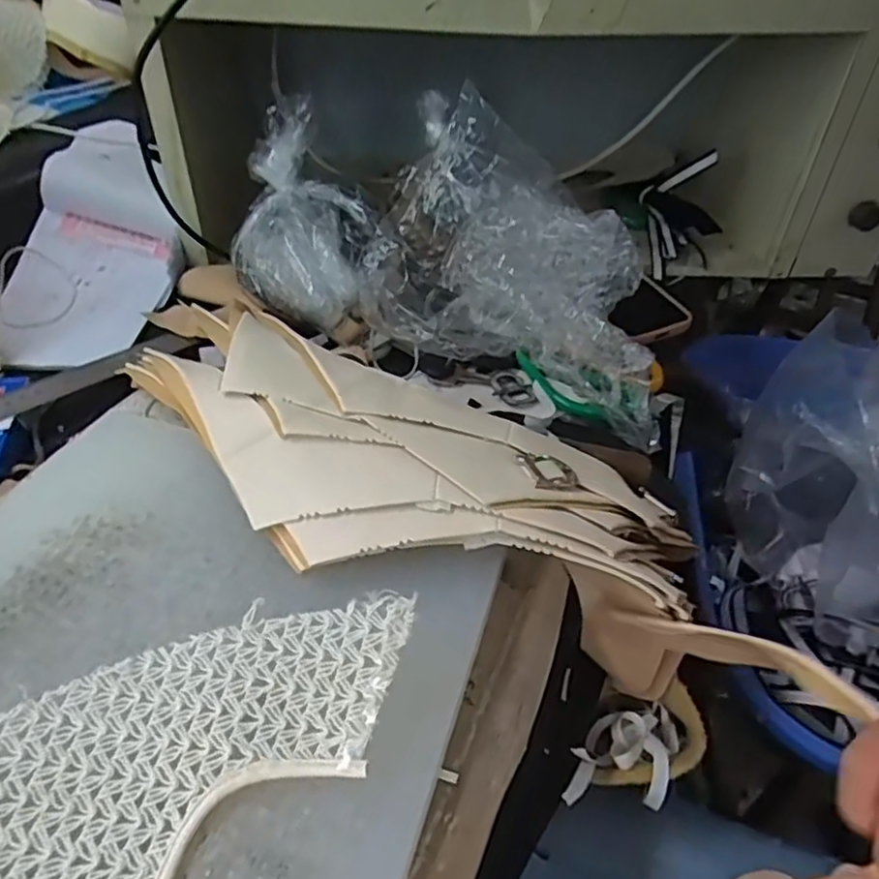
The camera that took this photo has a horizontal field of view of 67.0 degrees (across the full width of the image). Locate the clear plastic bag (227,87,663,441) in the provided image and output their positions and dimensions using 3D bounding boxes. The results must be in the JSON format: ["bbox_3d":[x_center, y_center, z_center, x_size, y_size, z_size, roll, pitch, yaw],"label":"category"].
[{"bbox_3d":[0.013,-0.169,0.513,0.370,0.116,0.195,26,47,23],"label":"clear plastic bag"}]

